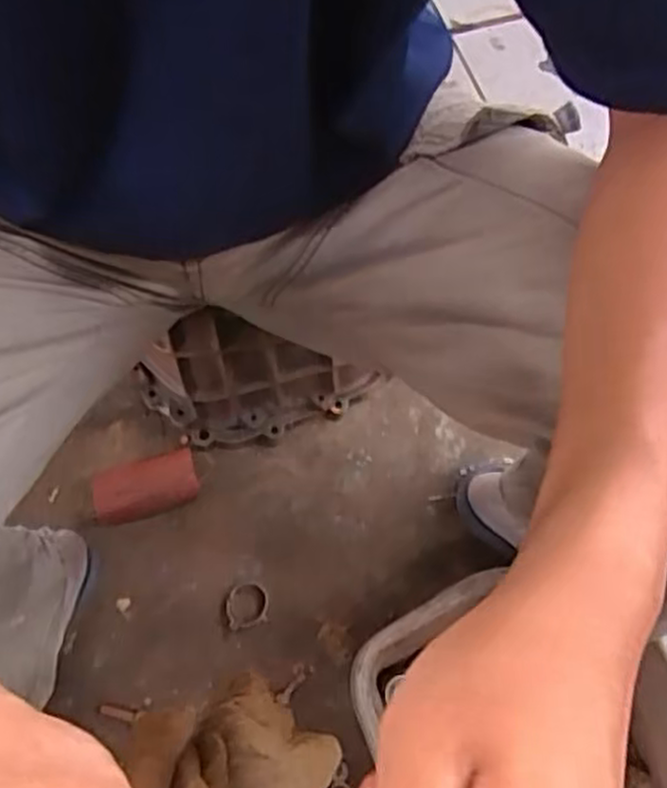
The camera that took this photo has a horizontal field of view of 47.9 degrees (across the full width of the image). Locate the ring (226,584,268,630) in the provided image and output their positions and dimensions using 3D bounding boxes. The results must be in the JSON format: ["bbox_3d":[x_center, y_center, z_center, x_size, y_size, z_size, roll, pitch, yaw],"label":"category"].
[{"bbox_3d":[-0.085,0.208,0.739,0.040,0.009,0.041,1,67,-2],"label":"ring"}]

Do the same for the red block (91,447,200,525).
[{"bbox_3d":[-0.193,0.096,0.770,0.104,0.046,0.046,-17,69,-9],"label":"red block"}]

